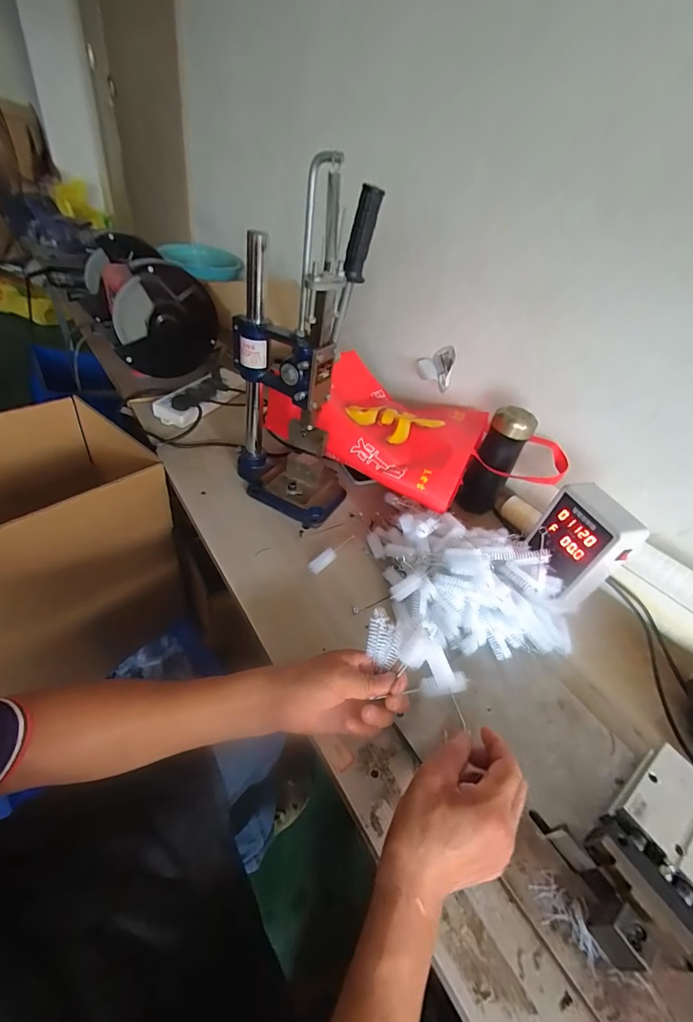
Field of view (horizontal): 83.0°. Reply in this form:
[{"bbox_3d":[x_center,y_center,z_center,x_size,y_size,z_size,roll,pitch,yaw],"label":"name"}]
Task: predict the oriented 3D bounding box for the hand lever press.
[{"bbox_3d":[-0.090,-0.225,0.601,0.217,0.461,0.134,31,42,31],"label":"hand lever press"}]

